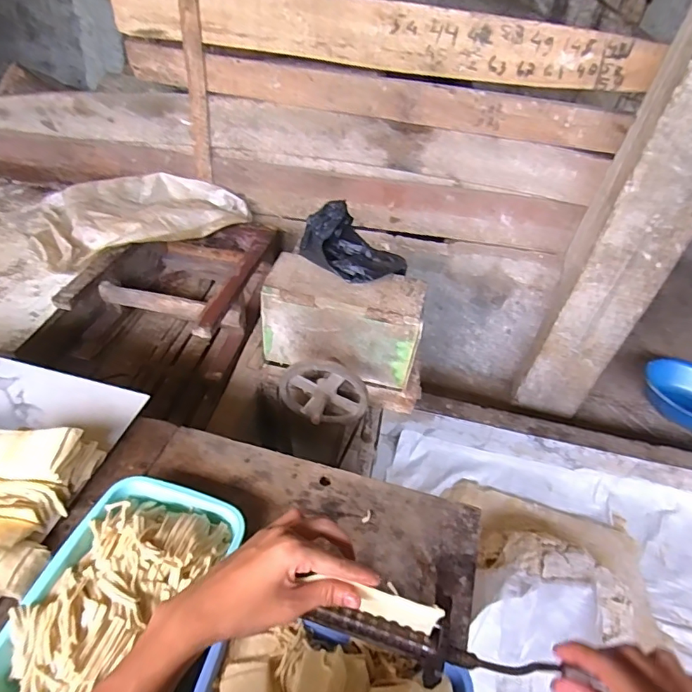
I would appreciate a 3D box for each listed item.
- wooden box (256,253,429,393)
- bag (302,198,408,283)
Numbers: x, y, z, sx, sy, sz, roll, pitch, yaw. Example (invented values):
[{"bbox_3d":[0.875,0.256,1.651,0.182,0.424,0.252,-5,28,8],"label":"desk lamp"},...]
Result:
[{"bbox_3d":[-0.009,-0.057,1.137,0.353,0.221,0.119,12,45,4],"label":"wooden box"},{"bbox_3d":[0.015,-0.225,1.092,0.225,0.094,0.187,30,49,20],"label":"bag"}]

